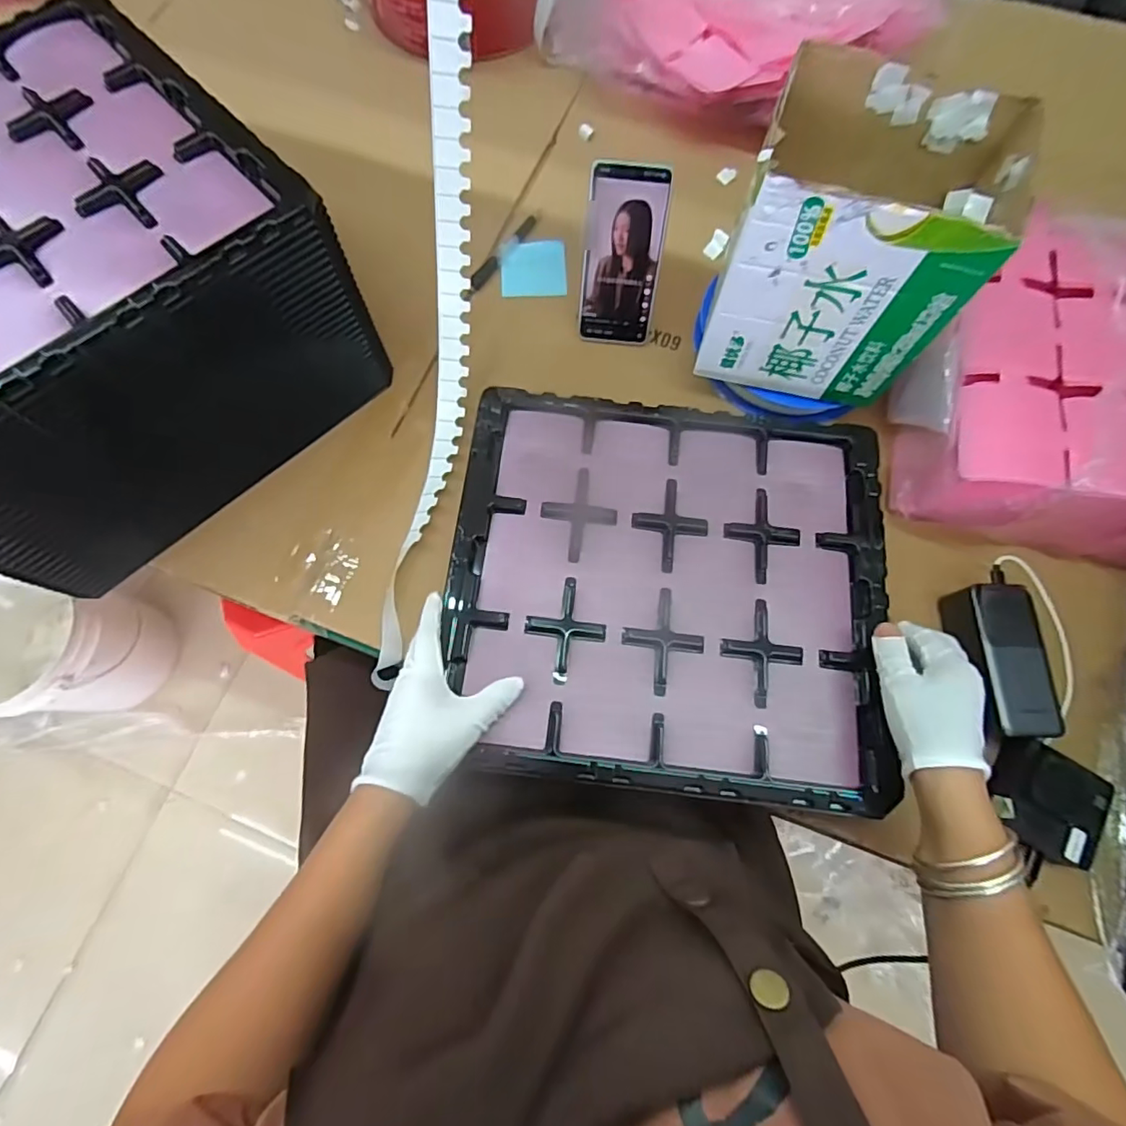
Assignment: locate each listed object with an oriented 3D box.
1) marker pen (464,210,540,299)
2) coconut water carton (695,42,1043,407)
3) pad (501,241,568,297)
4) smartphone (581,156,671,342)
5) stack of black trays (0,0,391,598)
[{"bbox_3d":[-0.069,-0.370,0.664,0.021,0.012,0.148,33,75,9],"label":"marker pen"},{"bbox_3d":[0.245,-0.273,0.491,0.182,0.193,0.168,19,74,5],"label":"coconut water carton"},{"bbox_3d":[-0.035,-0.350,0.666,0.076,0.007,0.074,-2,73,-2],"label":"pad"},{"bbox_3d":[0.061,-0.311,0.580,0.078,0.166,0.015,4,44,0],"label":"smartphone"},{"bbox_3d":[-0.420,-0.232,0.500,0.370,0.203,0.353,-41,78,-12],"label":"stack of black trays"}]

